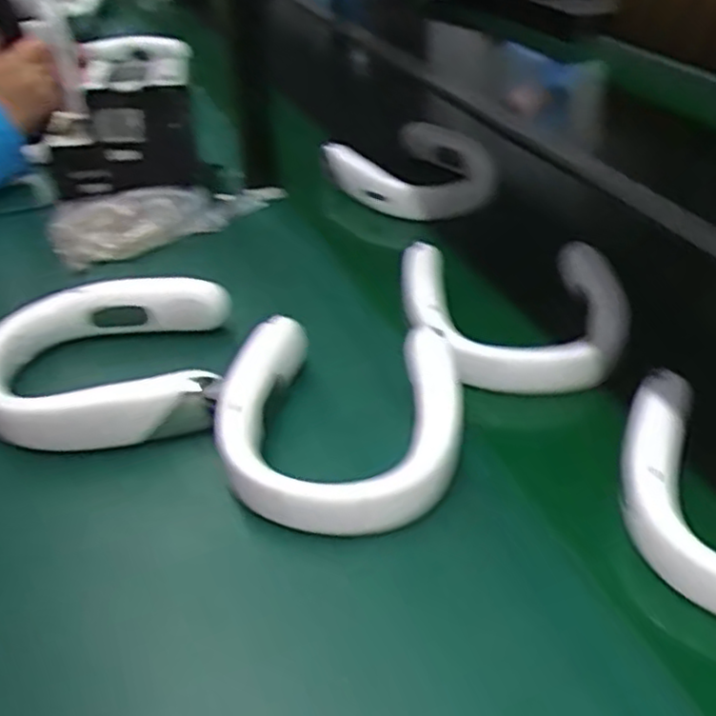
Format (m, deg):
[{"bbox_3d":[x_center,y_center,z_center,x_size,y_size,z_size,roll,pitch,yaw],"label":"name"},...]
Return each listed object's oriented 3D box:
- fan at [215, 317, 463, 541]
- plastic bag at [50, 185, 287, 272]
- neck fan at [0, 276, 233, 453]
[{"bbox_3d":[-0.012,0.045,0.569,0.177,0.059,0.188,3,37,7],"label":"fan"},{"bbox_3d":[-0.209,-0.165,0.850,0.269,0.056,0.116,-14,39,-16],"label":"plastic bag"},{"bbox_3d":[-0.213,0.000,0.630,0.199,0.051,0.172,-7,37,-7],"label":"neck fan"}]

